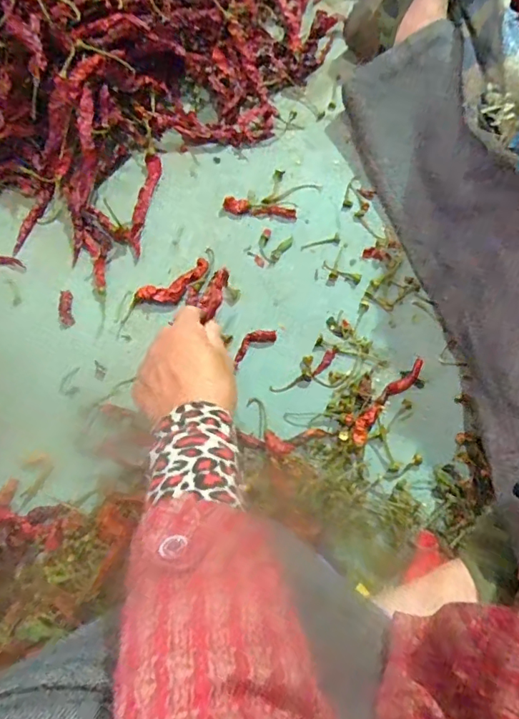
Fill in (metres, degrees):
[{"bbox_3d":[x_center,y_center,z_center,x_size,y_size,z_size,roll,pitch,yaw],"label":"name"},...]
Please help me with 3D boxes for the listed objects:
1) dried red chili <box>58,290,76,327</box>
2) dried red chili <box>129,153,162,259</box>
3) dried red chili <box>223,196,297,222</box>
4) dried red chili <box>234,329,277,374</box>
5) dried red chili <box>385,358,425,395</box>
[{"bbox_3d":[-0.190,-0.051,0.496,0.015,0.004,0.038,-11,70,-5],"label":"dried red chili"},{"bbox_3d":[-0.122,-0.168,0.540,0.018,0.009,0.125,5,69,1],"label":"dried red chili"},{"bbox_3d":[0.001,-0.161,0.540,0.076,0.012,0.018,8,70,3],"label":"dried red chili"},{"bbox_3d":[-0.007,-0.014,0.486,0.054,0.006,0.021,-37,74,-13],"label":"dried red chili"},{"bbox_3d":[0.137,0.019,0.474,0.048,0.009,0.014,-38,74,-13],"label":"dried red chili"}]

